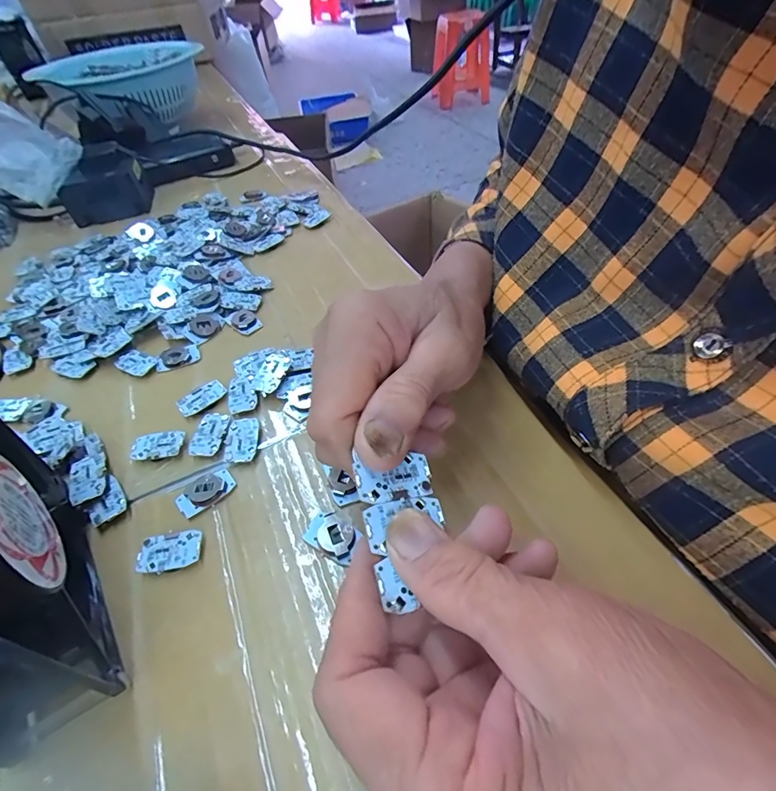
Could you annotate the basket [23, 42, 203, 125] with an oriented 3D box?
[{"bbox_3d":[-0.365,-0.439,0.599,0.181,0.066,0.187,26,56,24],"label":"basket"}]

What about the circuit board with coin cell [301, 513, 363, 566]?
[{"bbox_3d":[-0.027,0.068,0.206,0.027,0.006,0.018,28,57,25],"label":"circuit board with coin cell"}]

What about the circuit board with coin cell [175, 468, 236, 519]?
[{"bbox_3d":[-0.098,0.051,0.227,0.029,0.005,0.019,-33,55,-22],"label":"circuit board with coin cell"}]

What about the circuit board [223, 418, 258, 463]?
[{"bbox_3d":[-0.085,0.025,0.245,0.018,0.004,0.028,-6,49,-1],"label":"circuit board"}]

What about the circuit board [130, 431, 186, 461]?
[{"bbox_3d":[-0.135,0.030,0.248,0.029,0.006,0.018,-3,49,2],"label":"circuit board"}]

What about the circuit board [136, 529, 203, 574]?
[{"bbox_3d":[-0.106,0.077,0.206,0.030,0.005,0.017,-11,50,-5],"label":"circuit board"}]

